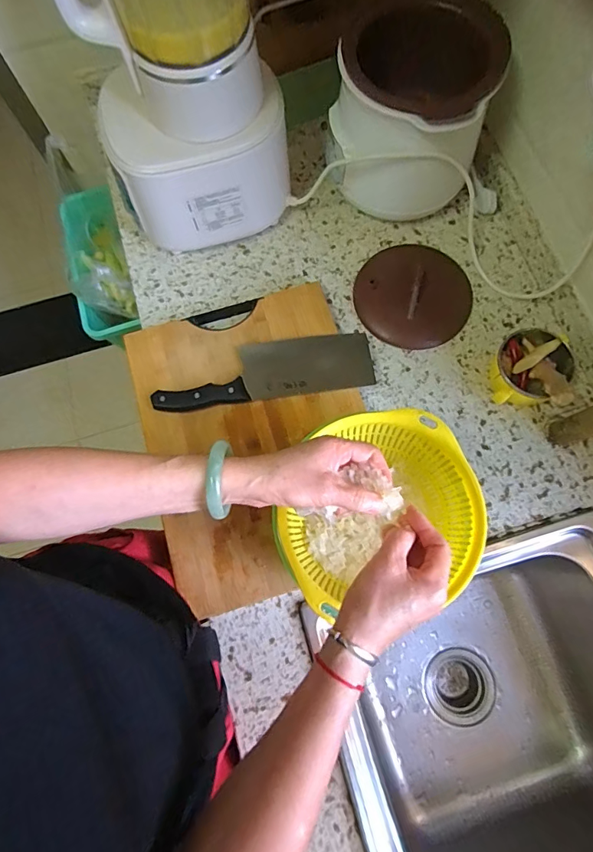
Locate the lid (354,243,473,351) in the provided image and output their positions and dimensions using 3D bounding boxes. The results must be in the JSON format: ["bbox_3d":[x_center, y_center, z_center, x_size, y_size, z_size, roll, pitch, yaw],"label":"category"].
[{"bbox_3d":[0.172,-0.196,0.639,0.165,0.042,0.162,0,74,2],"label":"lid"}]

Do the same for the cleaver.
[{"bbox_3d":[-0.042,-0.075,0.603,0.291,0.016,0.086,-8,71,-4],"label":"cleaver"}]

